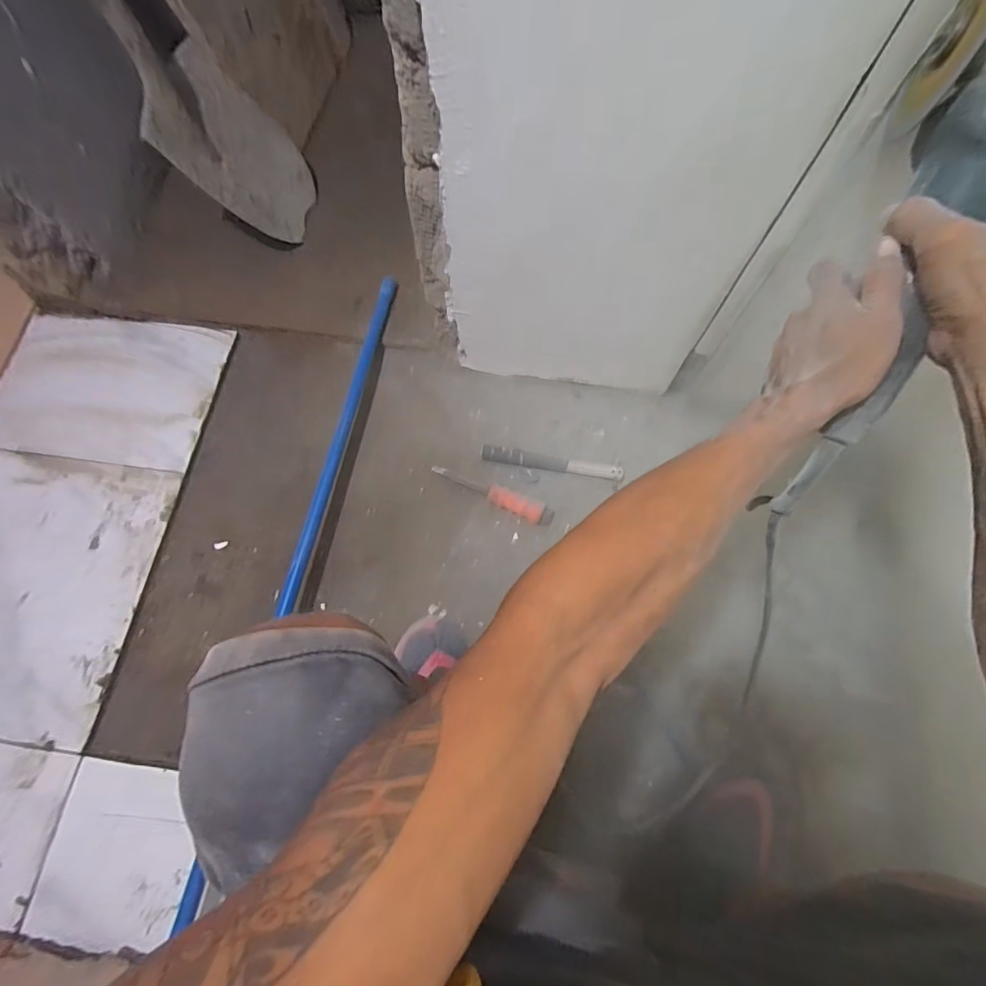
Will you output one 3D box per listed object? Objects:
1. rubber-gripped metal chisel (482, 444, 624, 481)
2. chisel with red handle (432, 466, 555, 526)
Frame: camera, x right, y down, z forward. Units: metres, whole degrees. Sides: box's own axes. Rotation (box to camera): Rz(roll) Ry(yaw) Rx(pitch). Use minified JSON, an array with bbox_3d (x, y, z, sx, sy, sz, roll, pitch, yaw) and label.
[{"bbox_3d":[0.097,-0.050,0.739,0.224,0.026,0.030,7,74,1],"label":"rubber-gripped metal chisel"},{"bbox_3d":[-0.001,-0.002,0.723,0.201,0.026,0.035,25,75,6],"label":"chisel with red handle"}]

